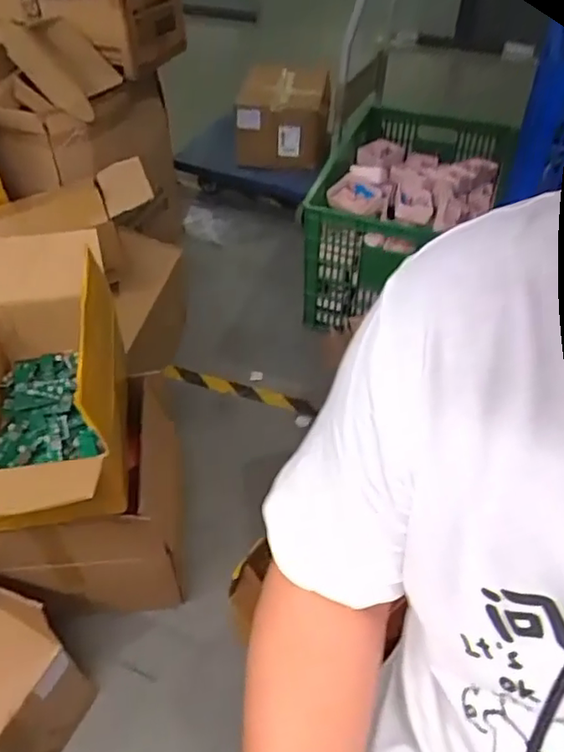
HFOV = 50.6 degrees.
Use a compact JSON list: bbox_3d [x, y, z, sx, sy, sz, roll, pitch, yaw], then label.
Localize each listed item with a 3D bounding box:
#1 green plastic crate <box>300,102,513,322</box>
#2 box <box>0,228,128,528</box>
[{"bbox_3d":[0.377,-0.476,1.771,0.488,0.338,0.684,13,48,11],"label":"green plastic crate"},{"bbox_3d":[-0.424,0.031,0.933,0.332,0.239,0.511,-7,47,-7],"label":"box"}]

